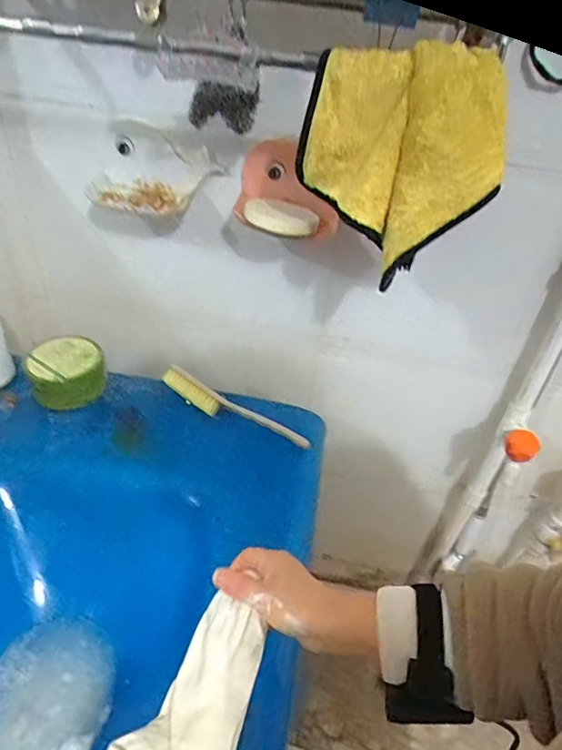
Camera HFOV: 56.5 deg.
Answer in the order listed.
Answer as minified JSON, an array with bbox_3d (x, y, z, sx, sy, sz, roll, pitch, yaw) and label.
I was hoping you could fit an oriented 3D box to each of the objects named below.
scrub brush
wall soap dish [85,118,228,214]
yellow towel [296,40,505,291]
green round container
[{"bbox_3d":[-0.064,0.047,0.707,0.218,0.051,0.025,20,41,15],"label":"scrub brush"},{"bbox_3d":[-0.162,-0.247,0.642,0.165,0.087,0.078,9,40,2],"label":"wall soap dish"},{"bbox_3d":[0.106,-0.199,0.469,0.157,0.175,0.092,35,47,29],"label":"yellow towel"},{"bbox_3d":[-0.293,0.000,0.724,0.096,0.071,0.094,-7,42,-16],"label":"green round container"}]

